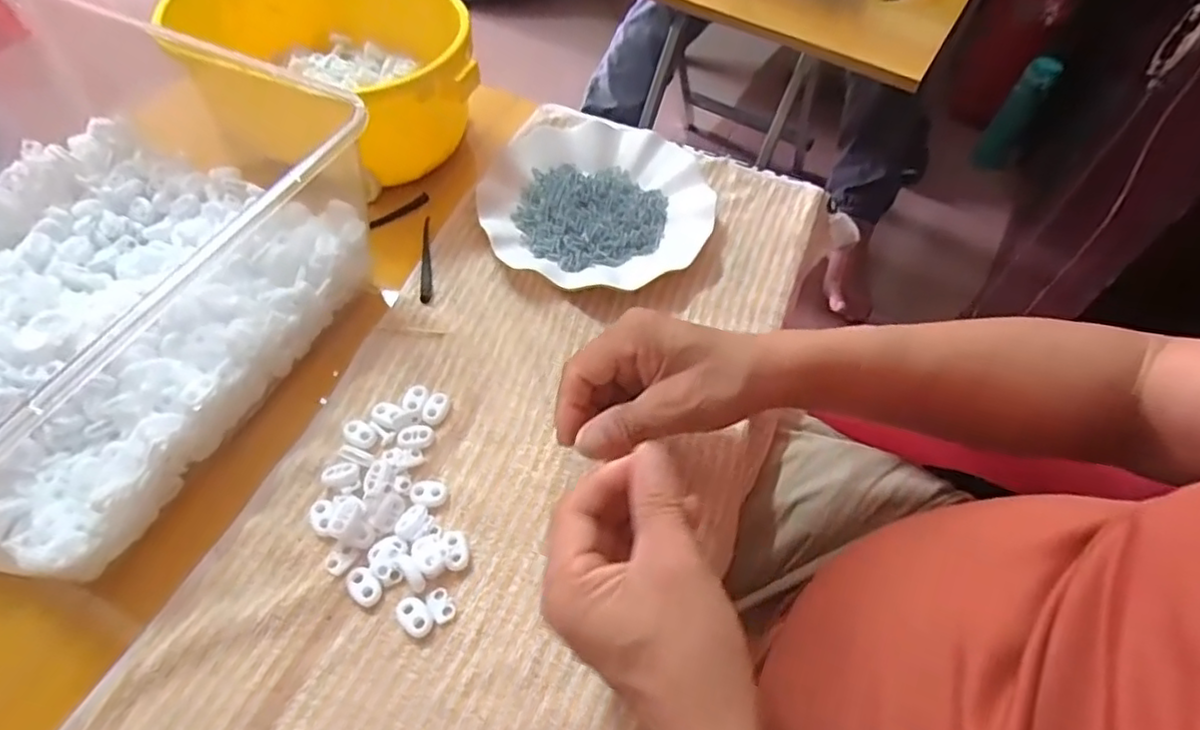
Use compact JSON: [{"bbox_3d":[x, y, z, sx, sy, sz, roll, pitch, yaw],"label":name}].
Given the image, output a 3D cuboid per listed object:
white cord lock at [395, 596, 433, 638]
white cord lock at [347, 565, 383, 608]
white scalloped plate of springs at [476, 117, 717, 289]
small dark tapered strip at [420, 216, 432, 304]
[{"bbox_3d":[-0.100,0.135,0.345,0.023,0.004,0.015,38,62,21],"label":"white cord lock"},{"bbox_3d":[-0.130,0.121,0.352,0.014,0.005,0.022,-36,64,-24],"label":"white cord lock"},{"bbox_3d":[-0.003,-0.135,0.524,0.187,0.031,0.172,1,55,-2],"label":"white scalloped plate of springs"},{"bbox_3d":[-0.133,-0.080,0.490,0.007,0.008,0.086,-6,57,-5],"label":"small dark tapered strip"}]

